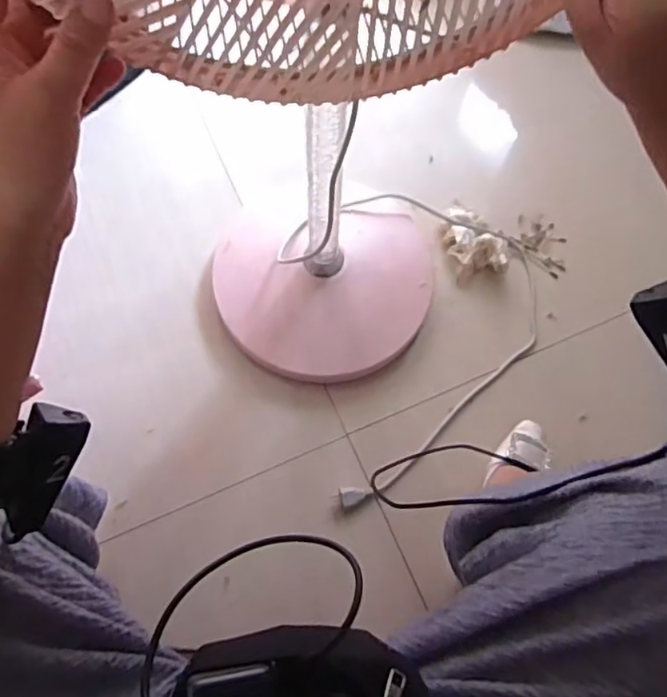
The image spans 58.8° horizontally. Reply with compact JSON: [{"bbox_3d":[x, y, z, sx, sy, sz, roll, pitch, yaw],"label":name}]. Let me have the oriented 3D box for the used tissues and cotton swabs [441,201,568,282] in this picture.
[{"bbox_3d":[0.282,-0.182,0.978,0.211,0.048,0.142,-1,70,-2],"label":"used tissues and cotton swabs"}]

